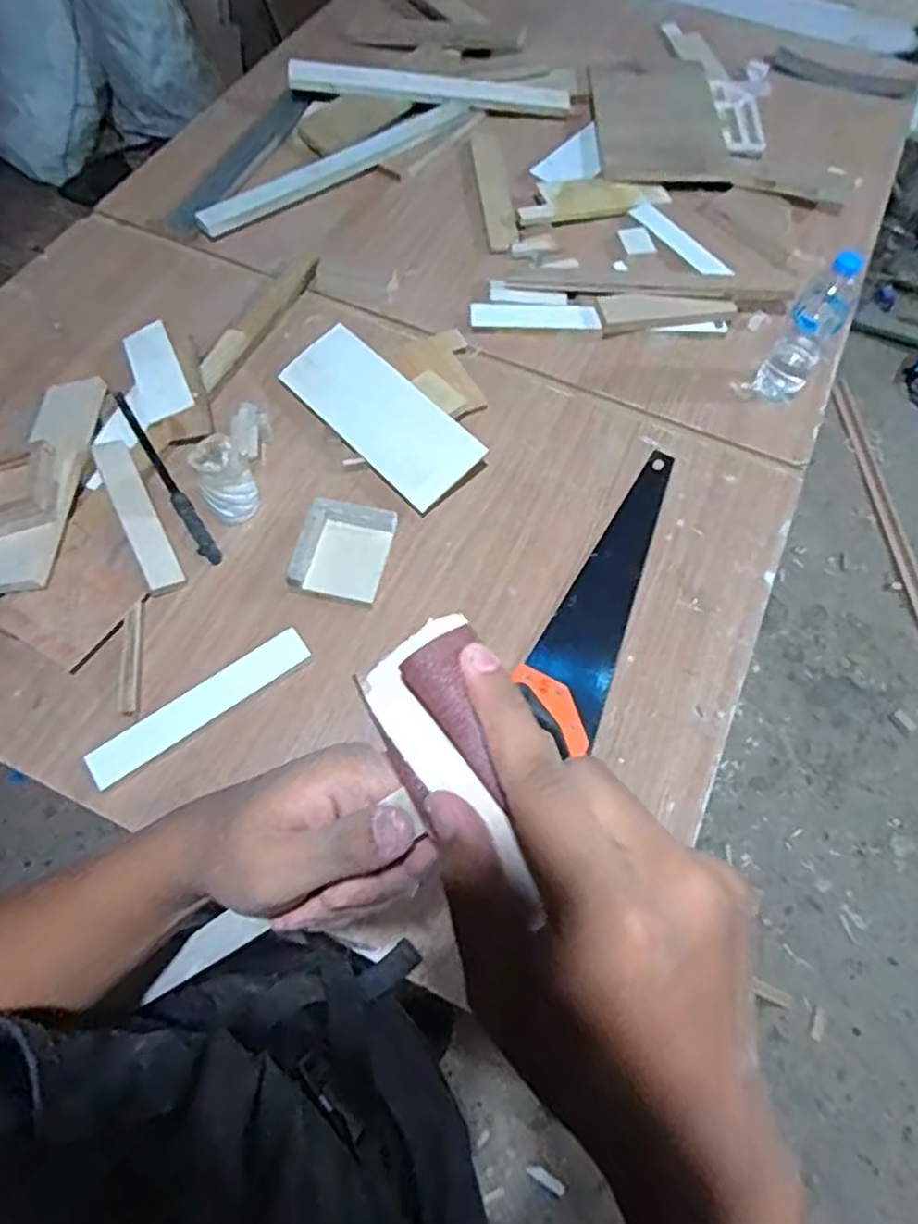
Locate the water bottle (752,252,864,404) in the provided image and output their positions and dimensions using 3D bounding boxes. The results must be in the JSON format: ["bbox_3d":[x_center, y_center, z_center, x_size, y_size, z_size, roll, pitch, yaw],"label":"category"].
[{"bbox_3d":[0.476,-0.381,0.947,0.070,0.202,0.060,36,67,14],"label":"water bottle"}]

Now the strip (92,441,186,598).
[{"bbox_3d":[-0.398,-0.120,0.865,0.044,0.013,0.226,-25,68,-15],"label":"strip"}]

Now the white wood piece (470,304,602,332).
[{"bbox_3d":[0.115,-0.449,1.065,0.192,0.009,0.051,0,64,-3],"label":"white wood piece"}]

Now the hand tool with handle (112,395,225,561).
[{"bbox_3d":[-0.381,-0.176,0.909,0.020,0.019,0.284,-30,69,-17],"label":"hand tool with handle"}]

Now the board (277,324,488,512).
[{"bbox_3d":[-0.108,-0.270,0.948,0.118,0.014,0.307,-44,71,-4],"label":"board"}]

